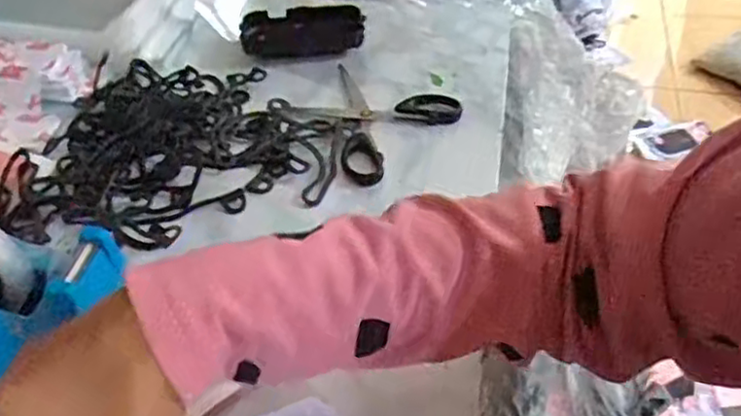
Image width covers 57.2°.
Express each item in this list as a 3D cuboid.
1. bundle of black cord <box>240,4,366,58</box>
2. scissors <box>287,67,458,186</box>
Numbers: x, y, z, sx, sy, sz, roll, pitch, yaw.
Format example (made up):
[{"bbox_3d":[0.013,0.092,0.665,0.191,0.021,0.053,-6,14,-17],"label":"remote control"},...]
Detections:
[{"bbox_3d":[-0.061,-0.162,0.620,0.106,0.025,0.045,-2,45,-1],"label":"bundle of black cord"},{"bbox_3d":[-0.005,-0.075,0.543,0.120,0.007,0.115,33,54,30],"label":"scissors"}]

